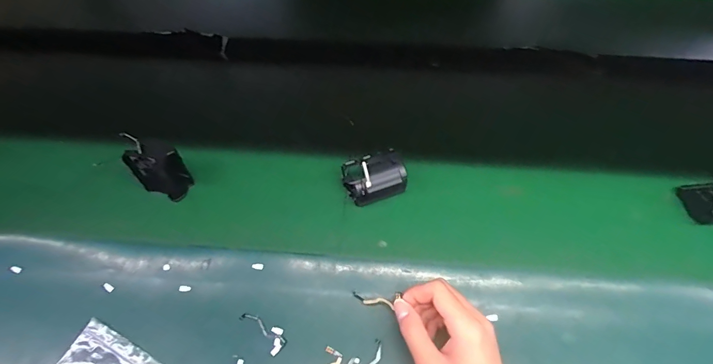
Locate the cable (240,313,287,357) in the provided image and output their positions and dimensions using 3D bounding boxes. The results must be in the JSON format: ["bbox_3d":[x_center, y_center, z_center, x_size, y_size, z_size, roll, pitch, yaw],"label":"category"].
[{"bbox_3d":[-0.090,0.143,0.384,0.052,0.004,0.021,39,69,22],"label":"cable"}]

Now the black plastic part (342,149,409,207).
[{"bbox_3d":[0.023,-0.004,0.447,0.069,0.041,0.041,-16,61,-9],"label":"black plastic part"}]

